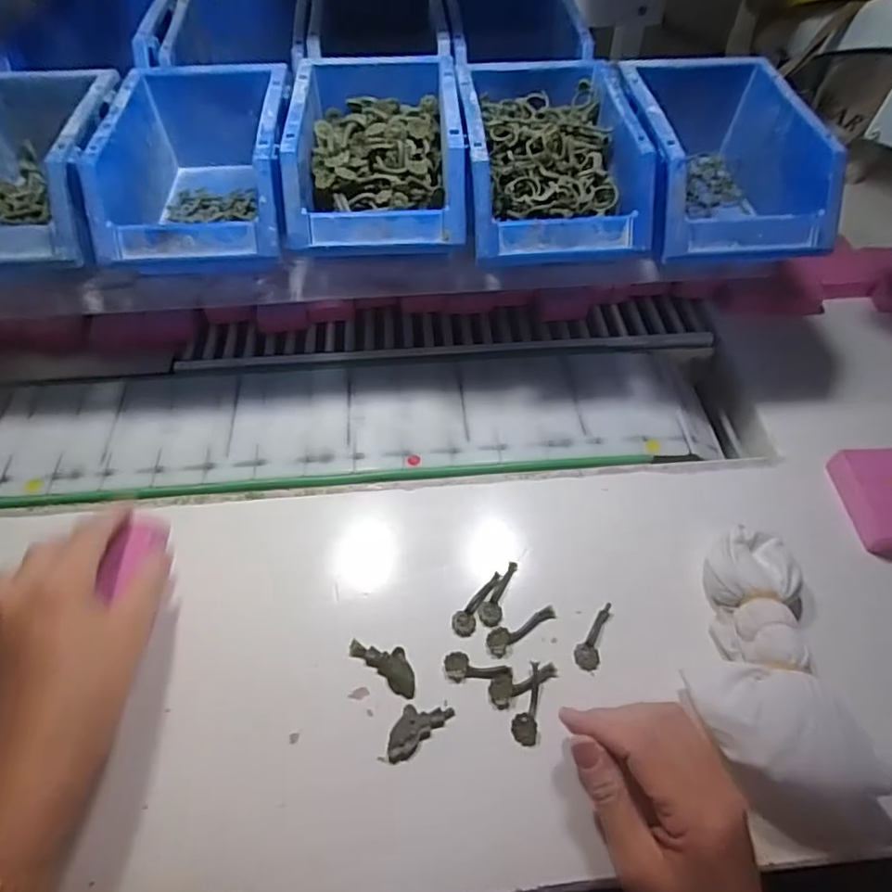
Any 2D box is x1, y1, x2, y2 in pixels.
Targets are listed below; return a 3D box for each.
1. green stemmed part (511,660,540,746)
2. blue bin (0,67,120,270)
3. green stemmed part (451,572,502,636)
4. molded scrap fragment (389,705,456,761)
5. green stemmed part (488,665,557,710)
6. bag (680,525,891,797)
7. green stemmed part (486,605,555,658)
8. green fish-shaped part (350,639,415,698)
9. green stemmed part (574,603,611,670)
[{"bbox_3d":[0.049,0.156,0.354,0.015,0.007,0.046,6,55,3],"label":"green stemmed part"},{"bbox_3d":[-0.308,-0.204,0.427,0.122,0.070,0.179,-3,55,-3],"label":"blue bin"},{"bbox_3d":[0.020,0.105,0.391,0.016,0.007,0.048,24,58,15],"label":"green stemmed part"},{"bbox_3d":[-0.019,0.167,0.347,0.044,0.009,0.022,-35,63,-23],"label":"molded scrap fragment"},{"bbox_3d":[0.048,0.146,0.361,0.045,0.005,0.018,-19,58,-14],"label":"green stemmed part"},{"bbox_3d":[0.194,0.119,0.356,0.094,0.042,0.160,5,55,2],"label":"bag"},{"bbox_3d":[0.049,0.120,0.385,0.051,0.005,0.017,-28,60,-19],"label":"green stemmed part"},{"bbox_3d":[-0.038,0.136,0.368,0.049,0.004,0.022,31,60,19],"label":"green fish-shaped part"},{"bbox_3d":[0.098,0.124,0.381,0.016,0.005,0.046,23,58,14],"label":"green stemmed part"}]

